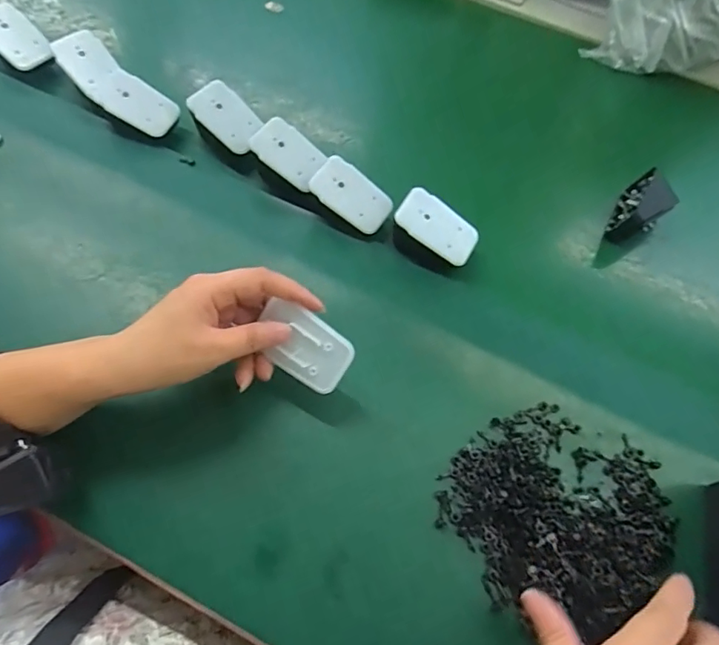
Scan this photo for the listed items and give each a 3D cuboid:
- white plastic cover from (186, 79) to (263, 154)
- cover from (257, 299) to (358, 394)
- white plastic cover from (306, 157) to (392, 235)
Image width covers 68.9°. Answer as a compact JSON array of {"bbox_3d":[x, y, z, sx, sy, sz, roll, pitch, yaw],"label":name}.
[{"bbox_3d":[-0.123,-0.191,0.485,0.064,0.010,0.041,39,87,-15],"label":"white plastic cover"},{"bbox_3d":[-0.039,0.015,0.356,0.067,0.008,0.045,34,105,7],"label":"cover"},{"bbox_3d":[-0.006,-0.110,0.454,0.070,0.008,0.041,37,81,-10],"label":"white plastic cover"}]

